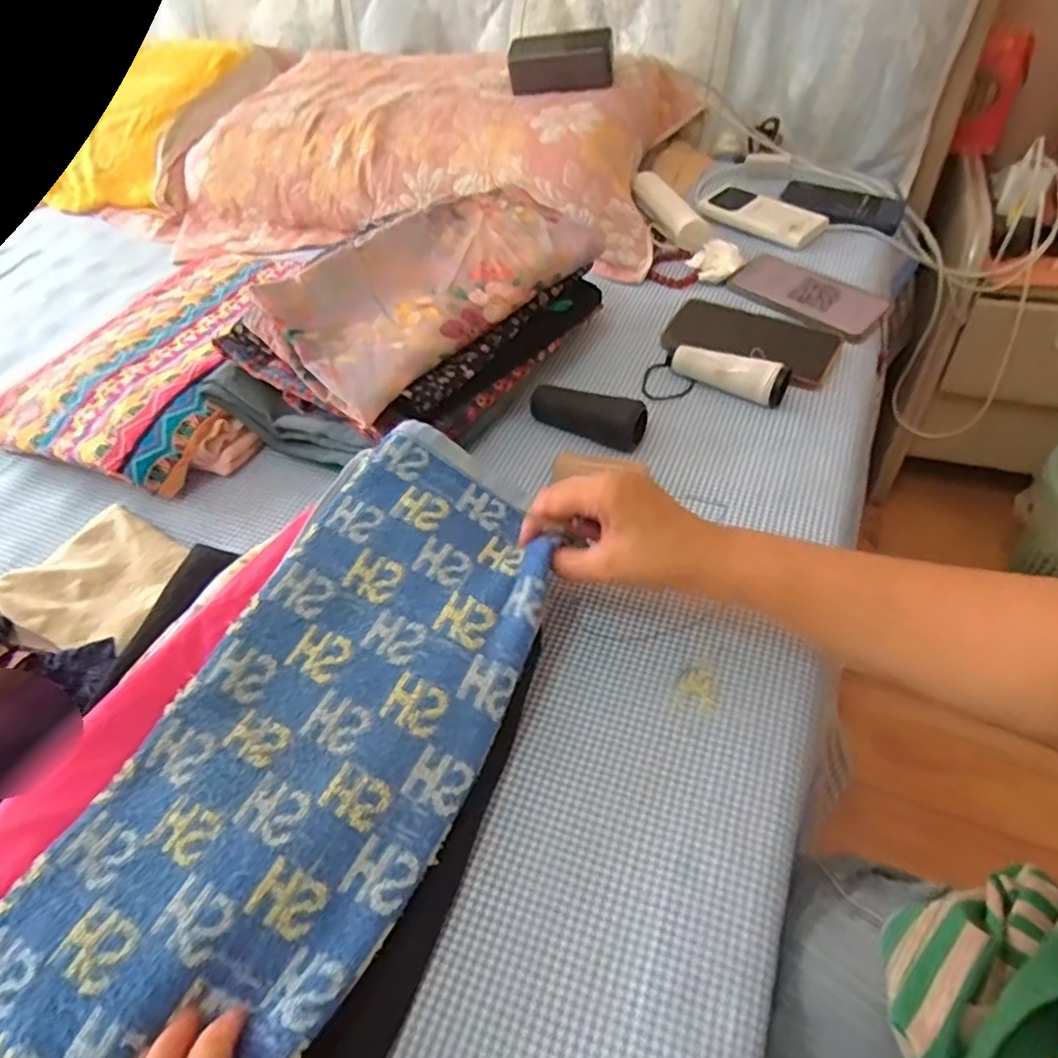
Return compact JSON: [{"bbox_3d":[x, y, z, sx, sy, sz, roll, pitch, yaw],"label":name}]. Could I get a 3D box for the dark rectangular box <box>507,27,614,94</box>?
[{"bbox_3d":[0.041,-0.598,0.821,0.132,0.053,0.063,0,50,6],"label":"dark rectangular box"}]

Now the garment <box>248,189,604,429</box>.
[{"bbox_3d":[-0.083,-0.227,0.581,0.151,0.057,0.304,32,60,28],"label":"garment"}]

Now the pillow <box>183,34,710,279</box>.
[{"bbox_3d":[-0.148,-0.508,0.877,0.684,0.150,0.360,12,52,11],"label":"pillow"}]

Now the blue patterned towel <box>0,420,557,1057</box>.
[{"bbox_3d":[-0.115,0.113,0.360,0.168,0.048,0.390,20,58,20],"label":"blue patterned towel"}]

